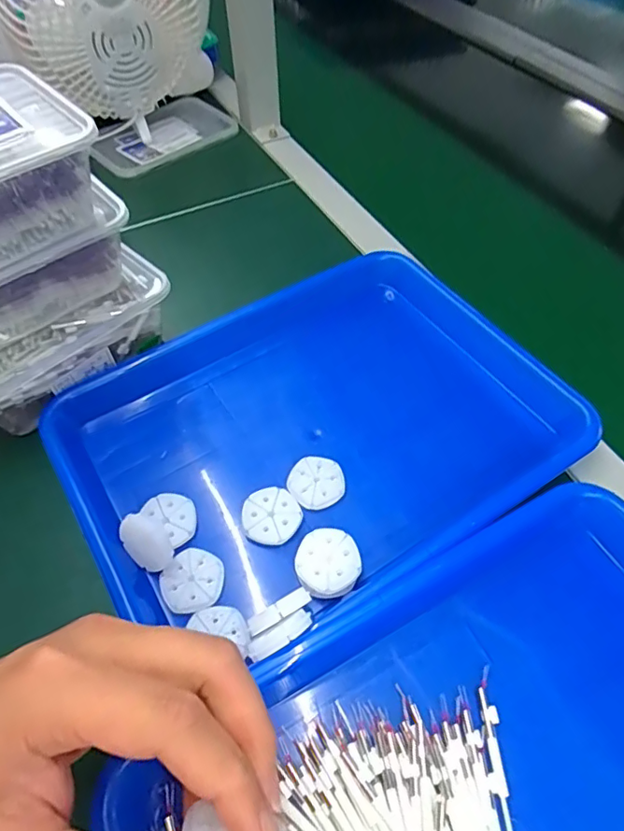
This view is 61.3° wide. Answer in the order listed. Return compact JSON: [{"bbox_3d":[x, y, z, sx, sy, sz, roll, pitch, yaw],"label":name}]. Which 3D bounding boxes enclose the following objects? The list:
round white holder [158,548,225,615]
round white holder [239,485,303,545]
[{"bbox_3d":[-0.073,0.099,0.321,0.038,0.004,0.037,0,54,0],"label":"round white holder"},{"bbox_3d":[-0.026,0.066,0.345,0.037,0.009,0.037,0,54,0],"label":"round white holder"}]

